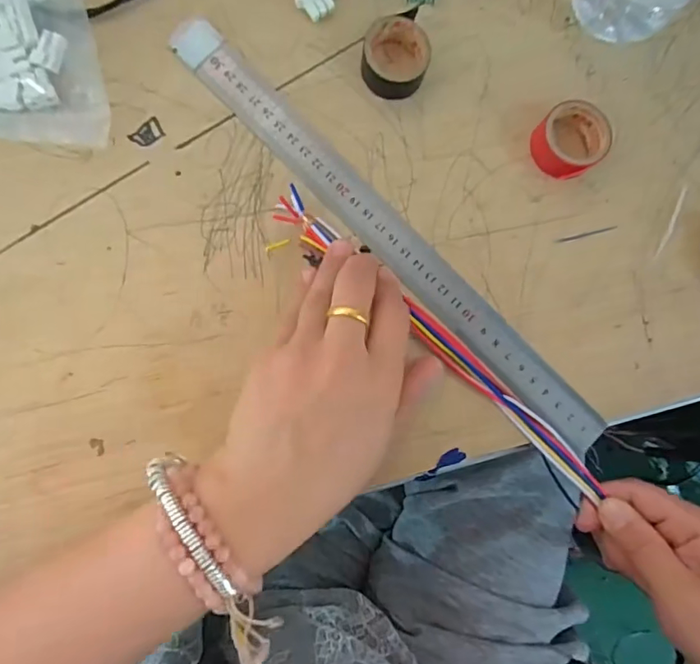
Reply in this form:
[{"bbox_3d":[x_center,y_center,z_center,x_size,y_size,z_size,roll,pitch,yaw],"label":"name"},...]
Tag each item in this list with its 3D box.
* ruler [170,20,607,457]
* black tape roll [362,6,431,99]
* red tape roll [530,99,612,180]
[{"bbox_3d":[0.021,-0.051,0.275,0.027,0.004,0.314,-45,91,-7],"label":"ruler"},{"bbox_3d":[0.025,-0.153,0.277,0.037,0.016,0.039,0,86,-6],"label":"black tape roll"},{"bbox_3d":[0.125,-0.108,0.282,0.040,0.018,0.037,0,86,-6],"label":"red tape roll"}]

